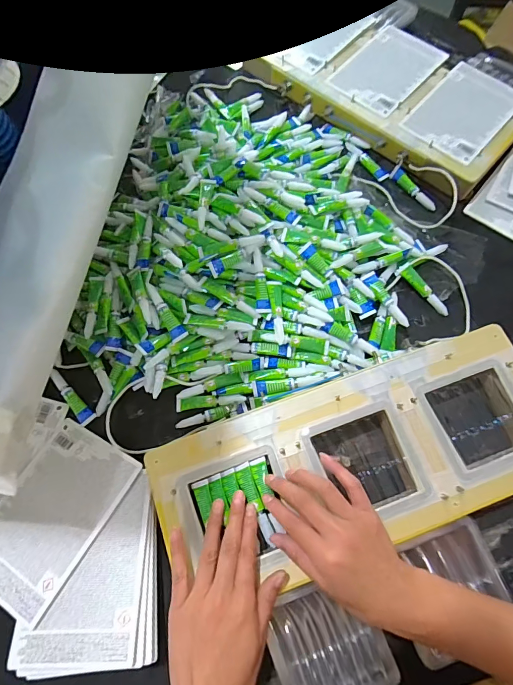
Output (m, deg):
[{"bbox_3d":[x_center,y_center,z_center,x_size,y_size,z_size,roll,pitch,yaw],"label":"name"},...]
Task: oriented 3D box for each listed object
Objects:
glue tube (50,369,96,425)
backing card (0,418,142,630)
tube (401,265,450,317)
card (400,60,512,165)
[{"bbox_3d":[-0.219,0.065,0.450,0.075,0.011,0.019,43,76,16],"label":"glue tube"},{"bbox_3d":[-0.213,0.175,0.399,0.111,0.006,0.167,25,66,16],"label":"backing card"},{"bbox_3d":[0.219,-0.066,0.493,0.016,0.012,0.077,-40,86,-13],"label":"tube"},{"bbox_3d":[0.307,-0.340,0.561,0.114,0.008,0.173,40,75,15],"label":"card"}]

